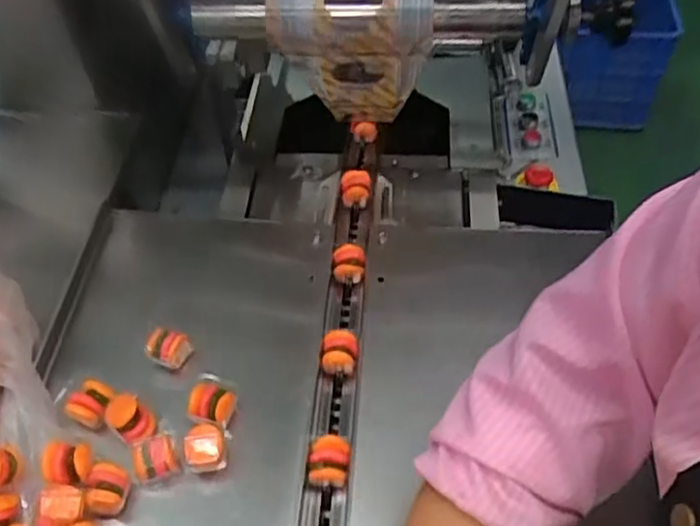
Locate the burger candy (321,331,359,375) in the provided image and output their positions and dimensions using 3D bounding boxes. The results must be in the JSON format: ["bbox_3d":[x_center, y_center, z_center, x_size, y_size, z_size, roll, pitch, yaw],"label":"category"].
[{"bbox_3d":[-0.009,0.078,0.613,0.030,0.026,0.030,4,52,6],"label":"burger candy"}]

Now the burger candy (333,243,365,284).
[{"bbox_3d":[-0.001,0.001,0.679,0.031,0.029,0.032,-2,51,2],"label":"burger candy"}]

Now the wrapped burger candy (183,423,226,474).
[{"bbox_3d":[-0.112,0.142,0.535,0.031,0.030,0.028,-8,52,-3],"label":"wrapped burger candy"}]

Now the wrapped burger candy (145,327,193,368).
[{"bbox_3d":[-0.153,0.071,0.590,0.030,0.030,0.027,18,55,16],"label":"wrapped burger candy"}]

